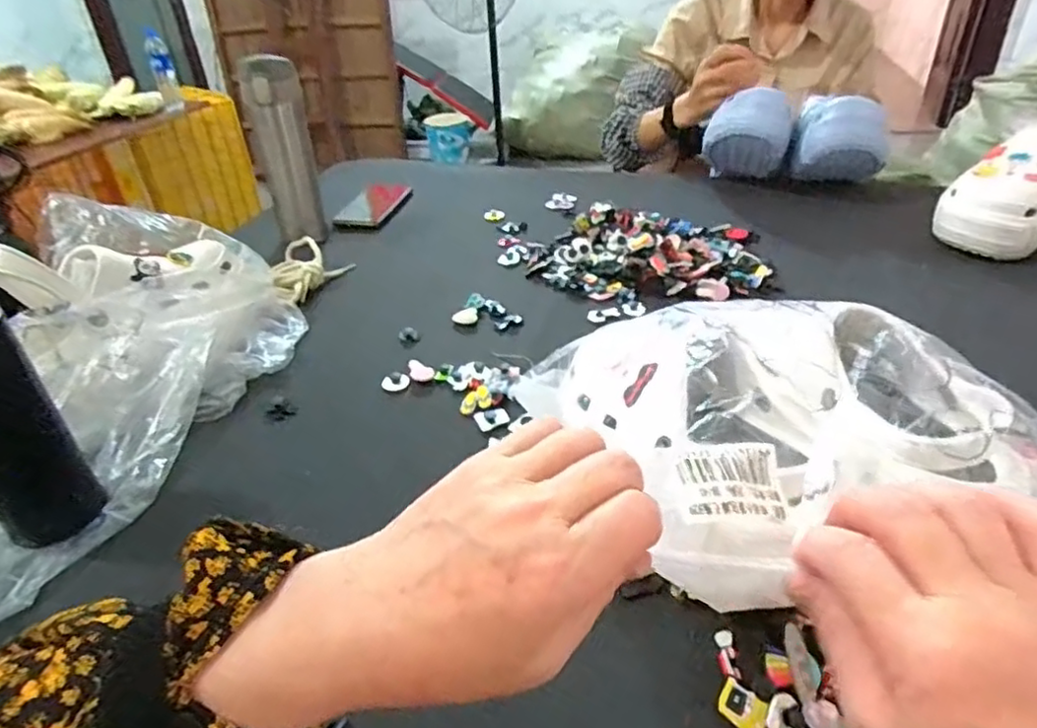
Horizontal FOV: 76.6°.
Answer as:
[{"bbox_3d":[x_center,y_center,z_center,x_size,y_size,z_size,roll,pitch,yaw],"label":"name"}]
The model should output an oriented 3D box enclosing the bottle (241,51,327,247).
[{"bbox_3d":[-0.287,-0.256,0.818,0.065,0.223,0.057,-14,36,-14],"label":"bottle"}]

